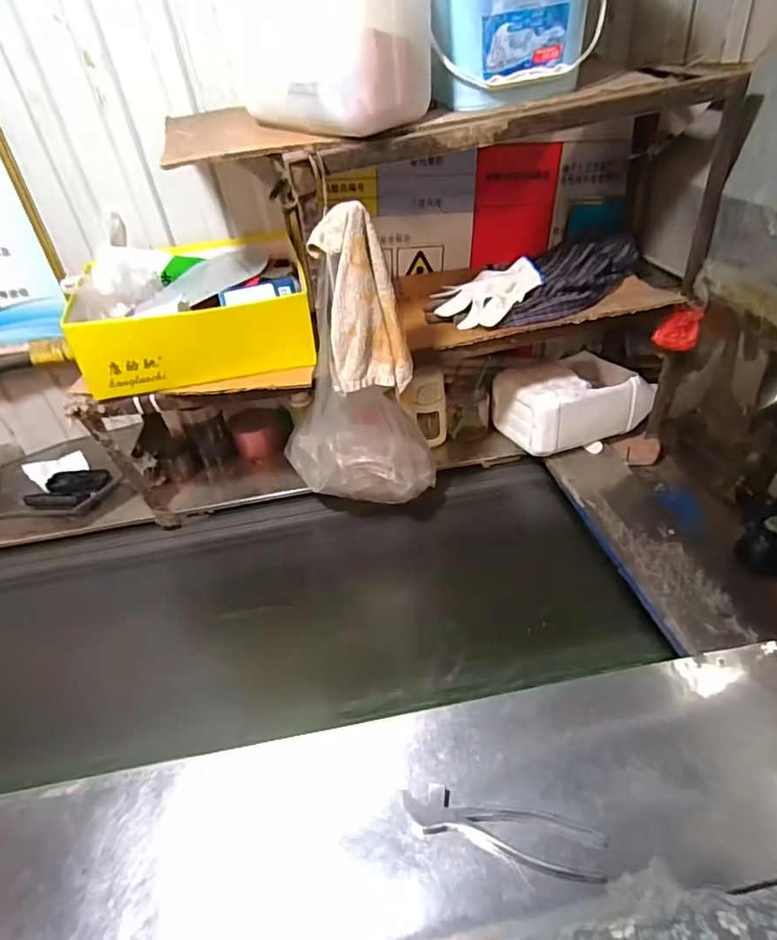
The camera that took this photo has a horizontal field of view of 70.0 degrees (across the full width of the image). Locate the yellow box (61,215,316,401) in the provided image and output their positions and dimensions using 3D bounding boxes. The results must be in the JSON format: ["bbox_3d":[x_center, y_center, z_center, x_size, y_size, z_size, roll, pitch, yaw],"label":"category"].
[{"bbox_3d":[-0.299,-0.253,0.878,0.341,0.131,0.274,-9,38,-4],"label":"yellow box"}]

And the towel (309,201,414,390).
[{"bbox_3d":[-0.035,-0.217,0.718,0.105,0.208,0.096,-18,39,-15],"label":"towel"}]

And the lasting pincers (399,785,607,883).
[{"bbox_3d":[0.109,0.350,0.544,0.194,0.013,0.049,8,40,18],"label":"lasting pincers"}]

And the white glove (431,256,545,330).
[{"bbox_3d":[0.160,-0.287,0.900,0.172,0.070,0.123,2,39,11],"label":"white glove"}]

